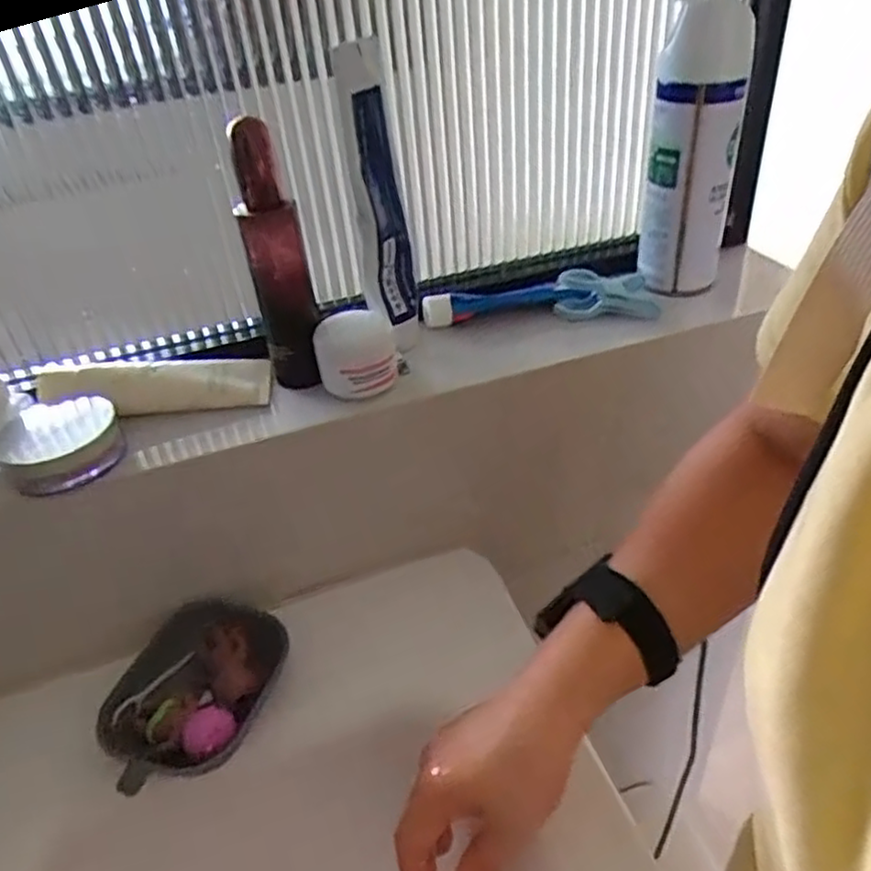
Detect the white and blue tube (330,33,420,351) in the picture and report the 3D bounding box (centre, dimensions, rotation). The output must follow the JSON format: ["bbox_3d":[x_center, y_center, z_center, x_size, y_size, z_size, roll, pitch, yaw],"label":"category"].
[{"bbox_3d":[-0.040,-0.166,0.514,0.038,0.208,0.041,-5,37,0],"label":"white and blue tube"}]

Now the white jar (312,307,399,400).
[{"bbox_3d":[-0.057,-0.061,0.521,0.059,0.042,0.061,-9,37,-5],"label":"white jar"}]

